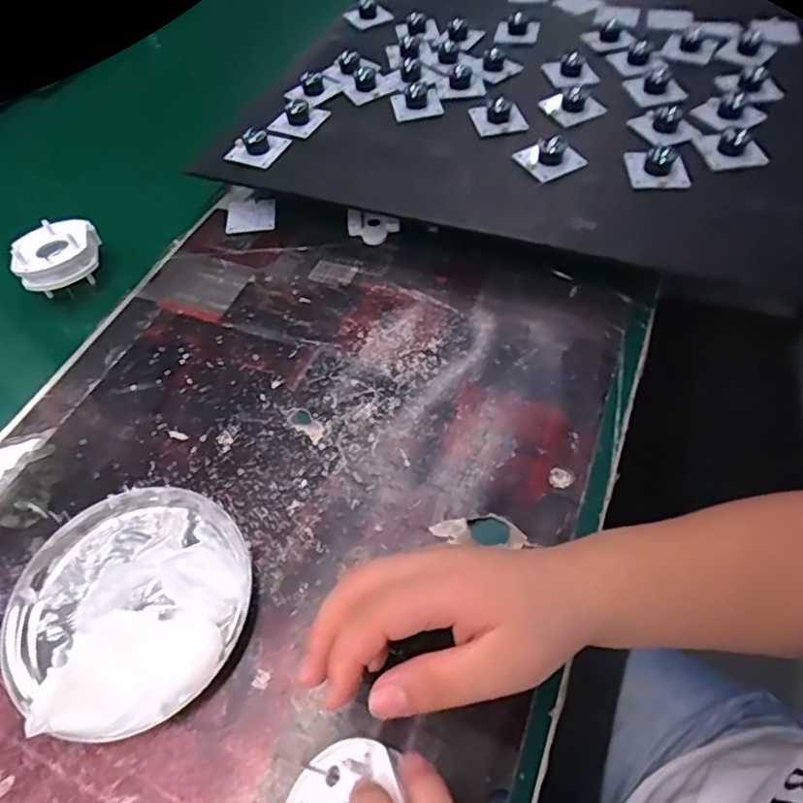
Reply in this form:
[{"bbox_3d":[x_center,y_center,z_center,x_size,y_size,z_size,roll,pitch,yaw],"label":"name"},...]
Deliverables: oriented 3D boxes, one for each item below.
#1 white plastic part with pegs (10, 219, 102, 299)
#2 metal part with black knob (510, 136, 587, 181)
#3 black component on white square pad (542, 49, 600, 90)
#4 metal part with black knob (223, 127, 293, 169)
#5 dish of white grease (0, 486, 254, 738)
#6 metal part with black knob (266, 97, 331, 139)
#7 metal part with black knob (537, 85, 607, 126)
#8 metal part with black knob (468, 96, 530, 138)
[{"bbox_3d":[-0.277,-0.116,0.462,0.064,0.036,0.059,-28,58,-15],"label":"white plastic part with pegs"},{"bbox_3d":[0.120,-0.199,0.454,0.042,0.021,0.043,-25,58,-13],"label":"metal part with black knob"},{"bbox_3d":[0.159,-0.314,0.530,0.041,0.021,0.040,-6,53,-1],"label":"black component on white square pad"},{"bbox_3d":[-0.123,-0.223,0.487,0.044,0.020,0.042,21,59,17],"label":"metal part with black knob"},{"bbox_3d":[-0.147,0.107,0.305,0.125,0.021,0.125,-2,55,2],"label":"dish of white grease"},{"bbox_3d":[-0.092,-0.258,0.509,0.041,0.017,0.043,18,59,15],"label":"metal part with black knob"},{"bbox_3d":[0.152,-0.261,0.498,0.049,0.017,0.031,-10,53,-4],"label":"metal part with black knob"},{"bbox_3d":[0.085,-0.253,0.492,0.042,0.018,0.040,-11,53,-4],"label":"metal part with black knob"}]

